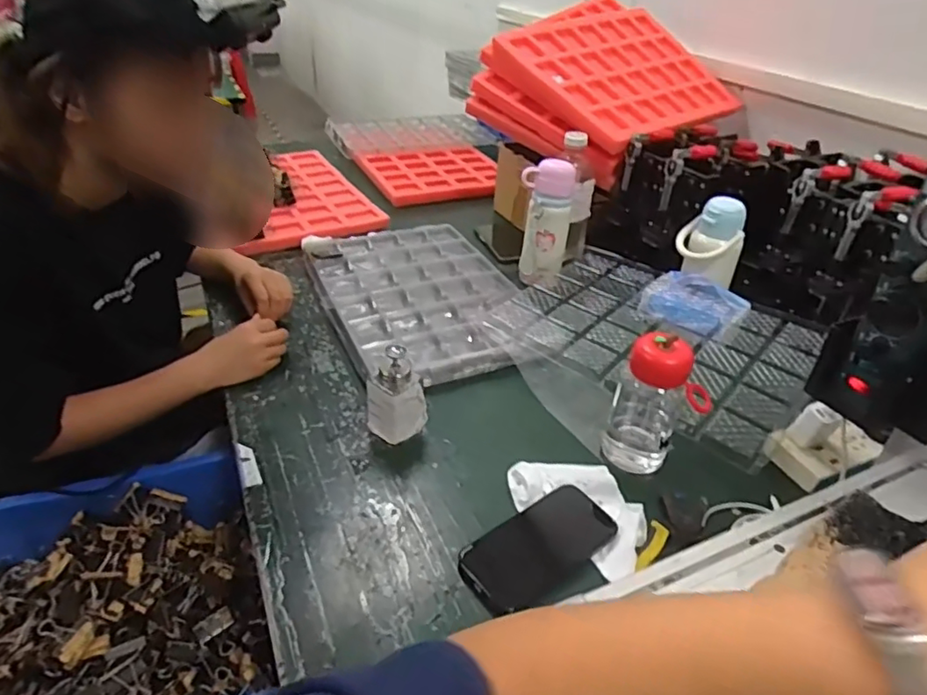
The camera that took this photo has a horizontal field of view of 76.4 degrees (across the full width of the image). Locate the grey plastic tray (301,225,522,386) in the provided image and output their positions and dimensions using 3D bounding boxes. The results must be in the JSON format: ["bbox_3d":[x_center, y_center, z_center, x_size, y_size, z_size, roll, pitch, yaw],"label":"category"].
[{"bbox_3d":[-0.077,-0.107,1.006,0.310,0.027,0.474,-13,38,-22],"label":"grey plastic tray"}]

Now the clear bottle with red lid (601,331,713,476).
[{"bbox_3d":[0.222,0.067,0.692,0.090,0.177,0.084,5,34,2],"label":"clear bottle with red lid"}]

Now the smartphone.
[{"bbox_3d":[0.076,0.204,0.603,0.163,0.015,0.087,-21,41,-30],"label":"smartphone"}]

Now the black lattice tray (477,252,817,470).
[{"bbox_3d":[0.289,-0.029,0.881,0.415,0.022,0.317,27,41,30],"label":"black lattice tray"}]

